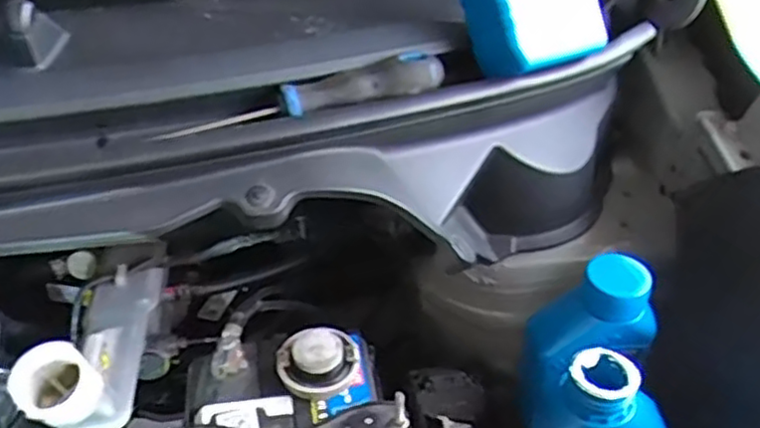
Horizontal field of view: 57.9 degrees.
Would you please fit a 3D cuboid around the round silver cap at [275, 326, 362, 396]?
[{"bbox_3d":[-0.042,0.097,0.460,0.052,0.021,0.043,3,40,2],"label":"round silver cap"}]

